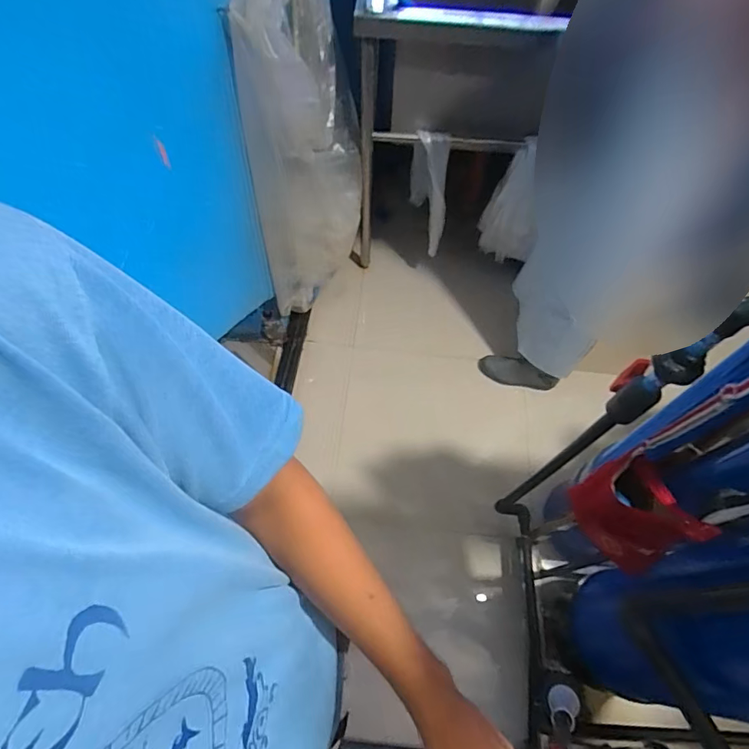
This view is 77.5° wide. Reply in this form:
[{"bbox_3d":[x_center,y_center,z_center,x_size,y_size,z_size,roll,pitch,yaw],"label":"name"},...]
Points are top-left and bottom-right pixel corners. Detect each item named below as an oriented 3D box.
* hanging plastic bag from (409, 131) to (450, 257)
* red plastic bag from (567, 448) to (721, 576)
[{"bbox_3d":[0.161,-0.532,1.401,0.123,0.399,0.043,9,61,3],"label":"hanging plastic bag"},{"bbox_3d":[0.404,0.217,0.725,0.082,0.193,0.150,-33,67,-18],"label":"red plastic bag"}]

